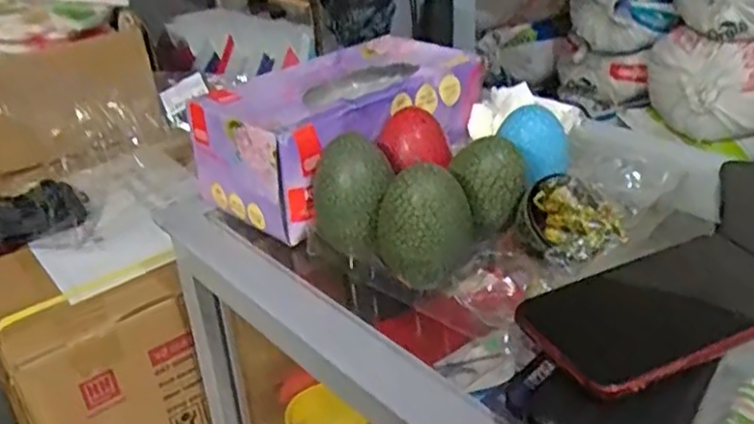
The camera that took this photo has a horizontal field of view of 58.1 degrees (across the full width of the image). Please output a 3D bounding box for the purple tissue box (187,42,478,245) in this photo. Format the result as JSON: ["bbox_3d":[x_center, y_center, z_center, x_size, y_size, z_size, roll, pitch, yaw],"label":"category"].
[{"bbox_3d":[-0.026,-0.076,0.592,0.239,0.087,0.136,-27,36,-36],"label":"purple tissue box"}]

